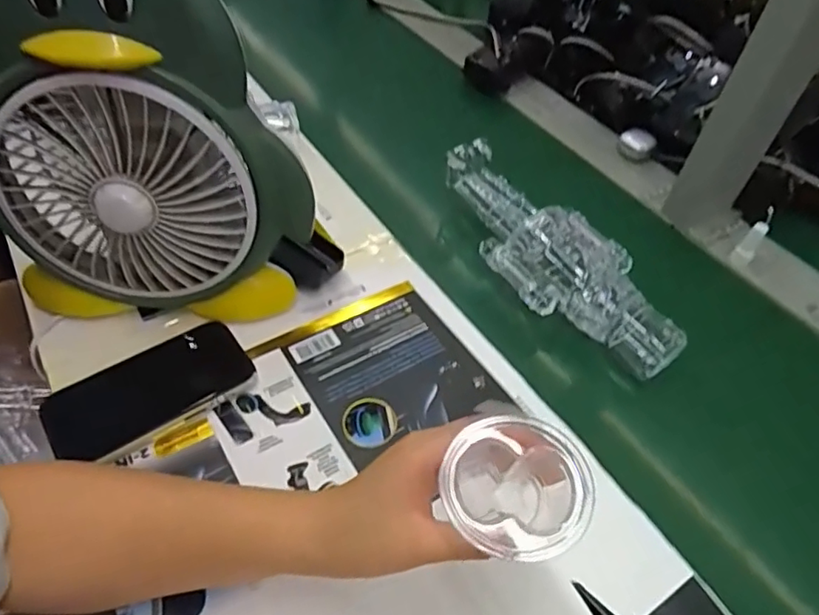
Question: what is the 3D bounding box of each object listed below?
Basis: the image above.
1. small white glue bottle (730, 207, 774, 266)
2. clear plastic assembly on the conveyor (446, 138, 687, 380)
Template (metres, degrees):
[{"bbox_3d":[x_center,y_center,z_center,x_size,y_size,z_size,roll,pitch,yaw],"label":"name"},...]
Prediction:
[{"bbox_3d":[0.364,-0.076,0.606,0.018,0.063,0.015,28,52,17],"label":"small white glue bottle"},{"bbox_3d":[0.139,-0.050,0.564,0.111,0.071,0.287,-21,54,-22],"label":"clear plastic assembly on the conveyor"}]

